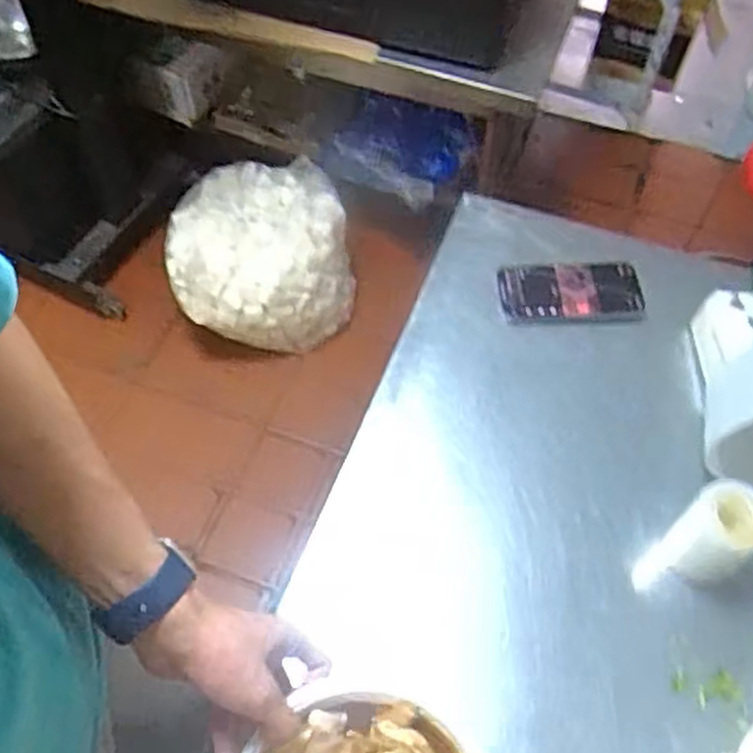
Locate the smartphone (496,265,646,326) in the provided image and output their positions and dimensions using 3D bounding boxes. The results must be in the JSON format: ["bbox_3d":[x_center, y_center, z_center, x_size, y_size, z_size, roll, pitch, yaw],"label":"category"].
[{"bbox_3d":[0.199,-0.085,0.797,0.146,0.011,0.075,-2,57,-3],"label":"smartphone"}]

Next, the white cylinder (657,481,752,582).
[{"bbox_3d":[0.267,0.128,0.619,0.054,0.091,0.055,1,57,-1],"label":"white cylinder"}]

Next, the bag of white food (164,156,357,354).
[{"bbox_3d":[-0.249,-0.257,1.691,0.382,0.237,0.370,-6,58,-6],"label":"bag of white food"}]

